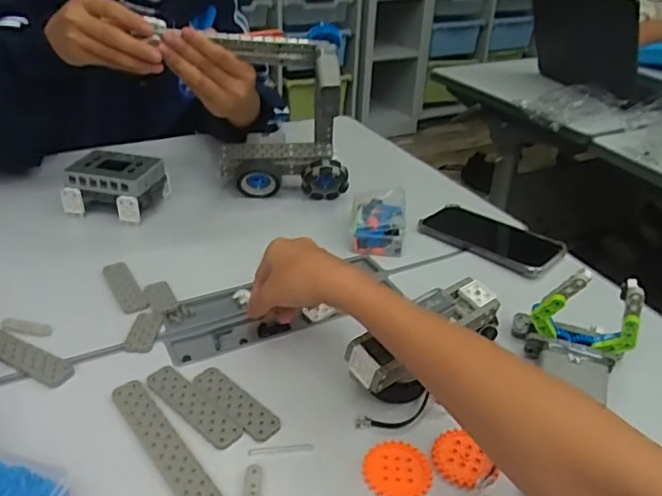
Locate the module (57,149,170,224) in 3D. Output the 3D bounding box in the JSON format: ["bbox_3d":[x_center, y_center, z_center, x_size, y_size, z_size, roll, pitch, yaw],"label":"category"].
[{"bbox_3d":[-0.275,-0.082,0.746,0.107,0.059,0.091,8,33,8],"label":"module"}]

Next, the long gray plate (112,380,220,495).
[{"bbox_3d":[-0.109,0.161,0.422,0.024,0.006,0.200,-22,40,-34],"label":"long gray plate"}]

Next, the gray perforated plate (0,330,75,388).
[{"bbox_3d":[-0.269,0.096,0.508,0.102,0.005,0.027,18,35,22],"label":"gray perforated plate"}]

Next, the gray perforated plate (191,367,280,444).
[{"bbox_3d":[-0.079,0.127,0.477,0.088,0.004,0.027,26,39,32],"label":"gray perforated plate"}]

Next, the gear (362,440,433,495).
[{"bbox_3d":[0.050,0.165,0.432,0.050,0.004,0.050,2,32,-1],"label":"gear"}]

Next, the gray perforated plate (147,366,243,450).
[{"bbox_3d":[-0.113,0.127,0.473,0.102,0.004,0.026,27,40,33],"label":"gray perforated plate"}]

